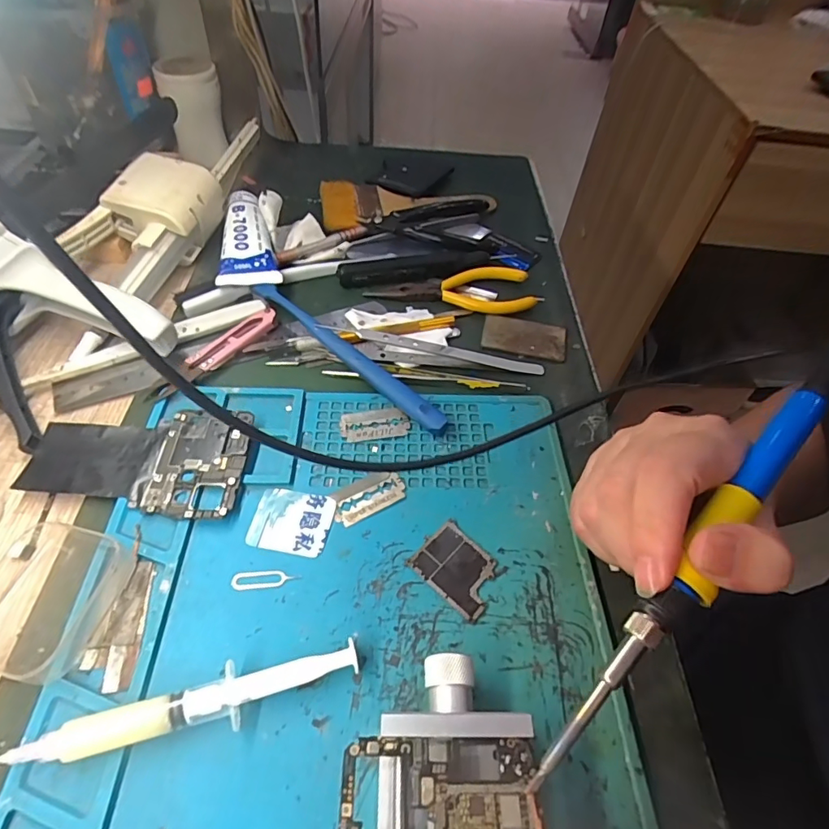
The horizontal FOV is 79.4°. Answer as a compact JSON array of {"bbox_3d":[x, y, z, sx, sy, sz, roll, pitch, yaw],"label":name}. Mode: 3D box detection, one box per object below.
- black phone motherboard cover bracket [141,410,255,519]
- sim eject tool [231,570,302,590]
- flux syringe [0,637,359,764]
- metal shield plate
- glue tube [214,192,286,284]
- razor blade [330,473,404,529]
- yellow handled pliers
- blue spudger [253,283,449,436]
[{"bbox_3d":[-0.119,0.026,0.278,0.048,0.006,0.067,4,51,-2],"label":"black phone motherboard cover bracket"},{"bbox_3d":[-0.073,0.080,0.244,0.033,0.004,0.009,-3,52,-7],"label":"sim eject tool"},{"bbox_3d":[-0.092,0.119,0.203,0.138,0.015,0.018,-9,53,-12],"label":"flux syringe"},{"bbox_3d":[0.023,0.077,0.253,0.042,0.004,0.033,36,57,22],"label":"metal shield plate"},{"bbox_3d":[-0.130,-0.138,0.399,0.042,0.026,0.111,-6,52,-9],"label":"glue tube"},{"bbox_3d":[-0.026,0.045,0.276,0.041,0.004,0.022,-23,57,-21],"label":"razor blade"},{"bbox_3d":[0.029,-0.099,0.393,0.126,0.007,0.053,0,51,-5],"label":"yellow handled pliers"},{"bbox_3d":[-0.048,-0.042,0.335,0.176,0.016,0.012,37,58,23],"label":"blue spudger"}]

